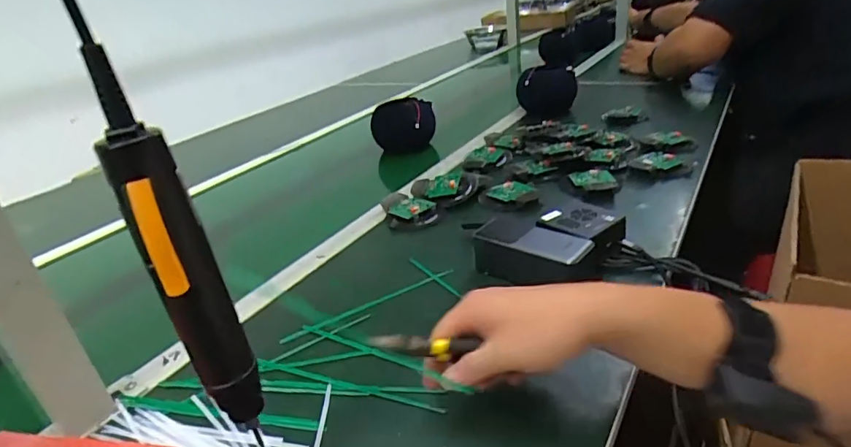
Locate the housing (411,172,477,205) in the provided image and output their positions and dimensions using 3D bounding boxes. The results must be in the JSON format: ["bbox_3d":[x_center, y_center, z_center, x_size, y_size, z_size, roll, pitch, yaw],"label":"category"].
[{"bbox_3d":[0.028,-0.055,0.784,0.102,0.029,0.070,-4,26,8],"label":"housing"}]

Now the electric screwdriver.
[{"bbox_3d":[-0.127,0.025,0.265,0.032,0.213,0.031,-21,29,-25],"label":"electric screwdriver"}]

